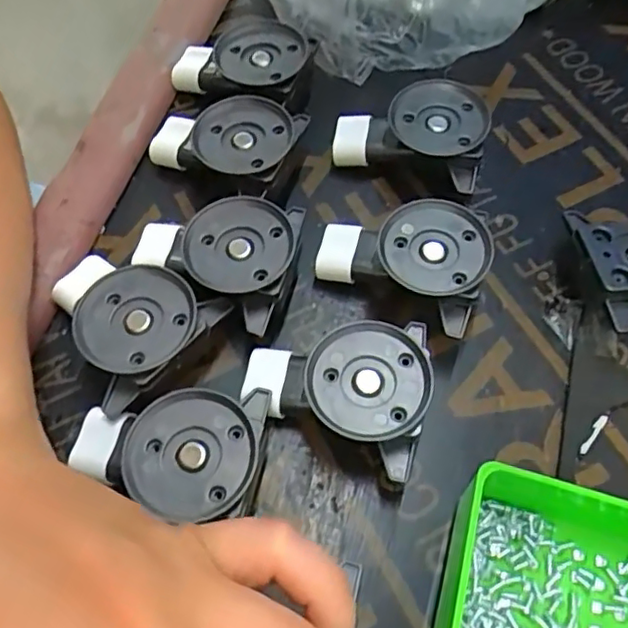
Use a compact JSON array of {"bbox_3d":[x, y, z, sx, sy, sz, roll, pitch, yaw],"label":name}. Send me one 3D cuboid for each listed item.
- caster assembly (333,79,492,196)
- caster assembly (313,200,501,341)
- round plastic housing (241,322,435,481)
[{"bbox_3d":[0.043,-0.080,0.275,0.067,0.029,0.039,24,64,12],"label":"caster assembly"},{"bbox_3d":[0.036,-0.023,0.248,0.065,0.035,0.038,24,64,12],"label":"caster assembly"},{"bbox_3d":[0.008,0.026,0.224,0.065,0.032,0.045,19,63,9],"label":"round plastic housing"}]

